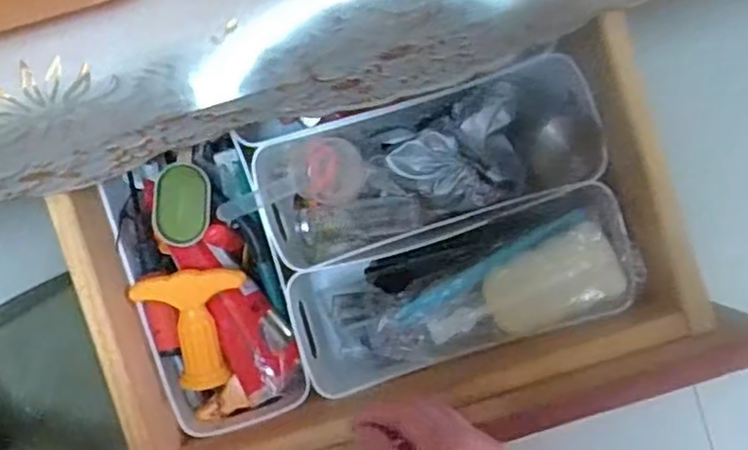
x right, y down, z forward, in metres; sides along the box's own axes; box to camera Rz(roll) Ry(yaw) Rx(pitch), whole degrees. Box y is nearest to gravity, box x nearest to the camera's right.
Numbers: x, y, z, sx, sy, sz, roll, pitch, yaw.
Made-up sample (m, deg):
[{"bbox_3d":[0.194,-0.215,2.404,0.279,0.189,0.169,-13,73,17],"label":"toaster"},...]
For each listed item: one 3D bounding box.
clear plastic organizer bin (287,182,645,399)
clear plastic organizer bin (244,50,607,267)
[{"bbox_3d":[0.058,0.045,0.489,0.234,0.050,0.089,-19,91,15],"label":"clear plastic organizer bin"},{"bbox_3d":[0.038,-0.040,0.498,0.234,0.055,0.096,-18,91,2],"label":"clear plastic organizer bin"}]

